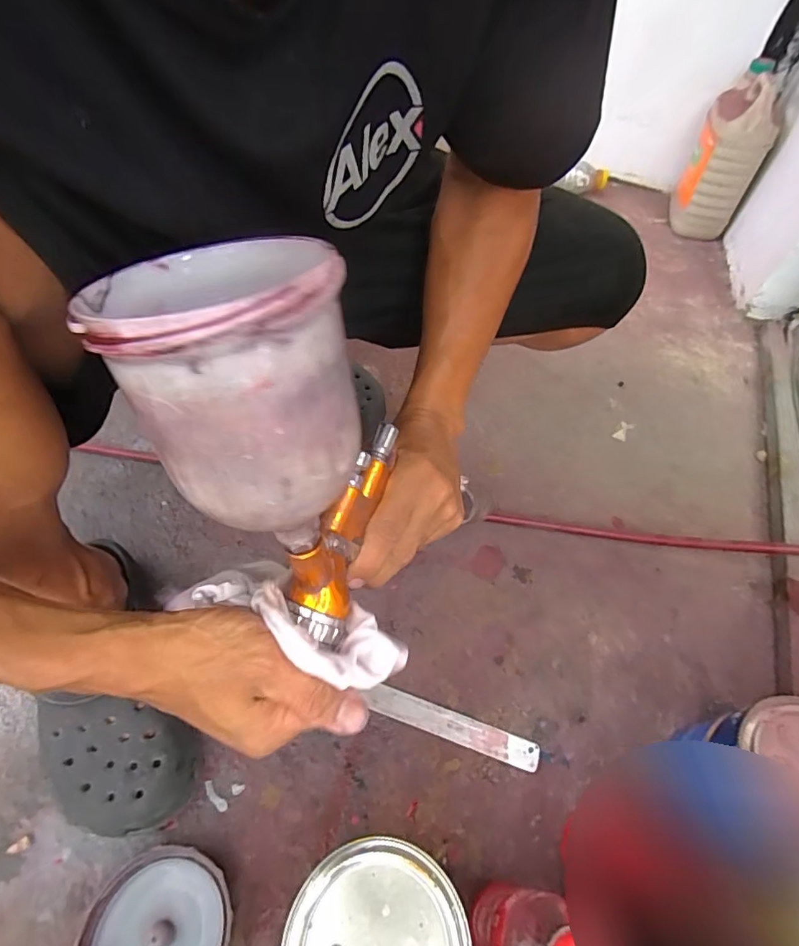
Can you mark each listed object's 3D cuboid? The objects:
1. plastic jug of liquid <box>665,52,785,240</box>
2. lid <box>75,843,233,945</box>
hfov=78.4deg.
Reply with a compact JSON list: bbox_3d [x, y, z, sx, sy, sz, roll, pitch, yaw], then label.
[{"bbox_3d":[0.641,-0.621,0.969,0.121,0.247,0.143,26,56,13],"label":"plastic jug of liquid"},{"bbox_3d":[-0.181,0.347,0.368,0.102,0.031,0.105,2,54,-3],"label":"lid"}]

